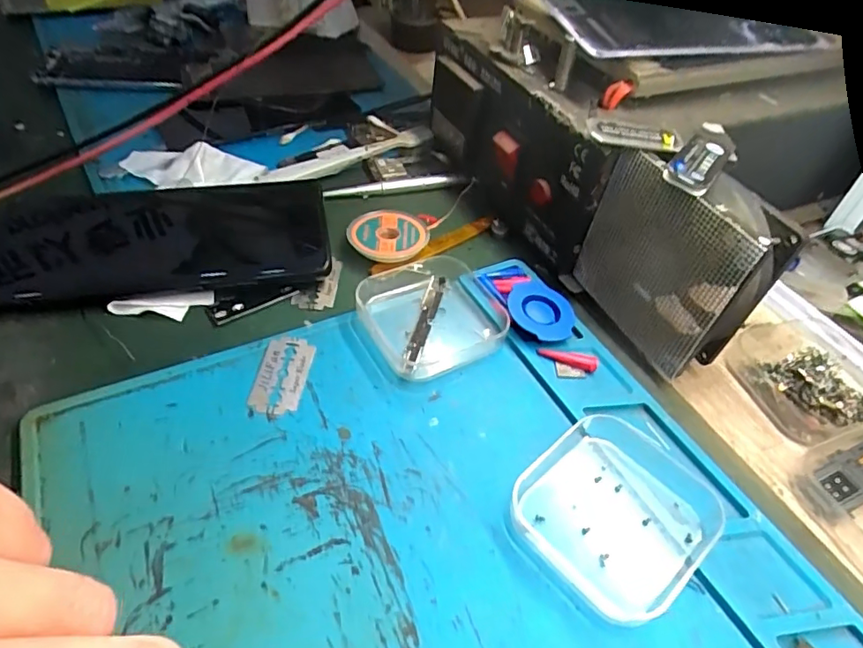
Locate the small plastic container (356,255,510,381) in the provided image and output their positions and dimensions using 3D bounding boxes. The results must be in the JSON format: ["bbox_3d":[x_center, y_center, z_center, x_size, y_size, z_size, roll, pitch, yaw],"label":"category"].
[{"bbox_3d":[0.001,-0.007,0.275,0.067,0.015,0.065,-18,50,-21],"label":"small plastic container"}]

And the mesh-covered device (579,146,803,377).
[{"bbox_3d":[0.110,-0.028,0.255,0.026,0.083,0.079,-21,52,-23],"label":"mesh-covered device"}]

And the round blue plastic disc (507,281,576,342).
[{"bbox_3d":[0.053,-0.005,0.276,0.035,0.011,0.031,26,50,19],"label":"round blue plastic disc"}]

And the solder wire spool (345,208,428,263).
[{"bbox_3d":[-0.023,-0.050,0.312,0.042,0.010,0.042,2,46,-3],"label":"solder wire spool"}]

